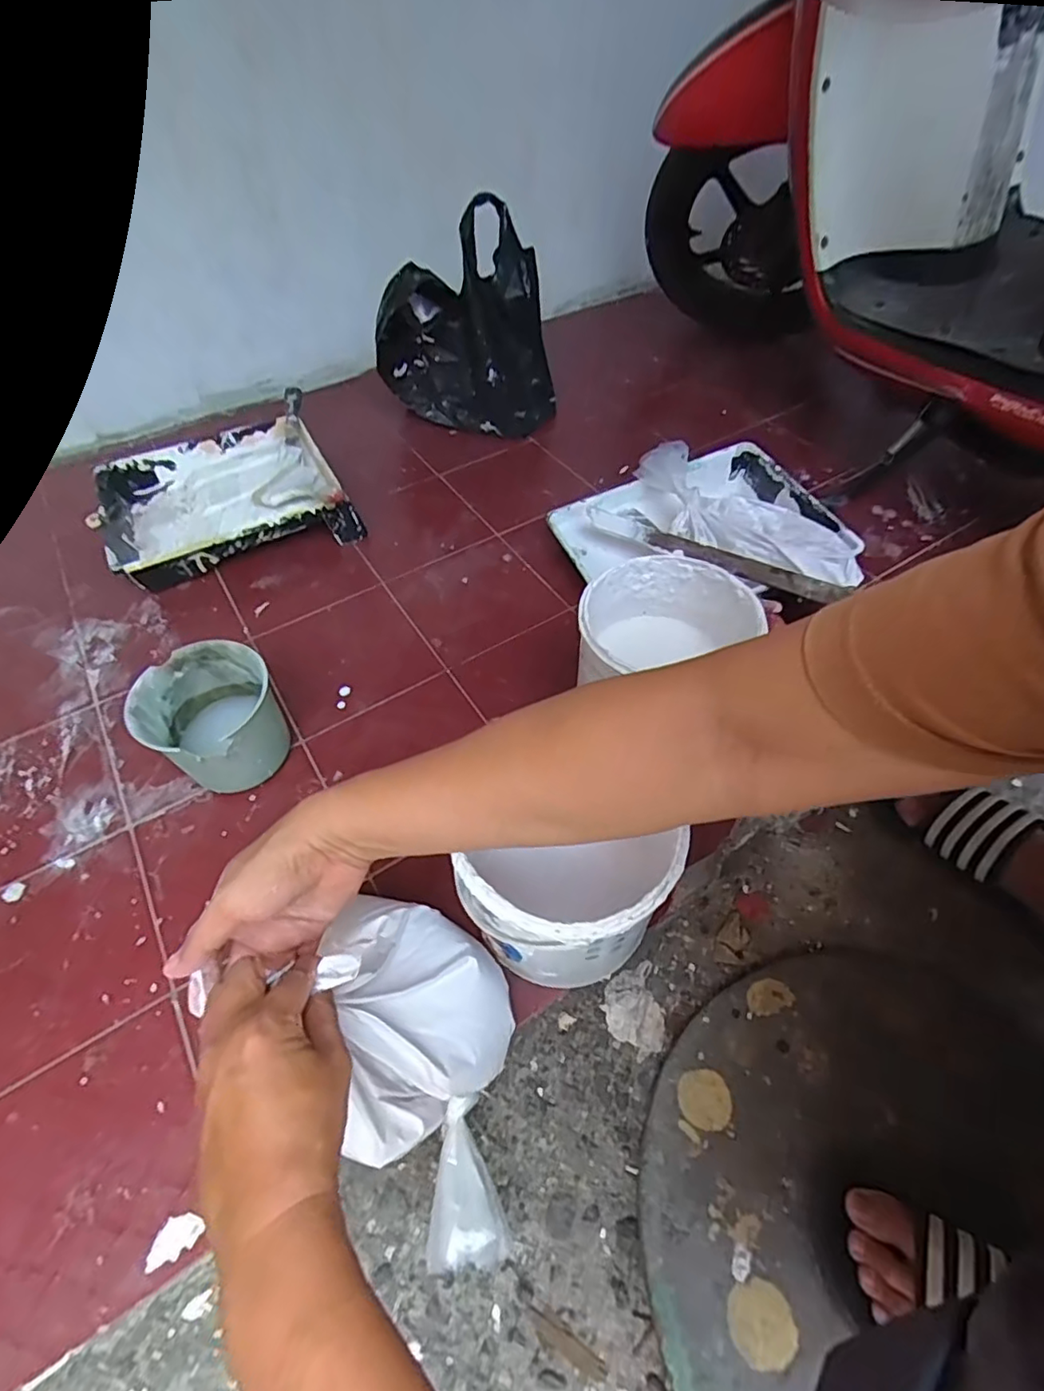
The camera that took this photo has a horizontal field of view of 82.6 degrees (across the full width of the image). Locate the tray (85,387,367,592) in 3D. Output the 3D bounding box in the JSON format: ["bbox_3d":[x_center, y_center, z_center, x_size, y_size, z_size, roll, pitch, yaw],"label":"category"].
[{"bbox_3d":[-0.502,-0.346,0.982,0.373,0.075,0.372,-21,57,-14],"label":"tray"}]

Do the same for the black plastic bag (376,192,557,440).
[{"bbox_3d":[-0.102,-0.641,1.072,0.325,0.296,0.172,1,55,1],"label":"black plastic bag"}]

